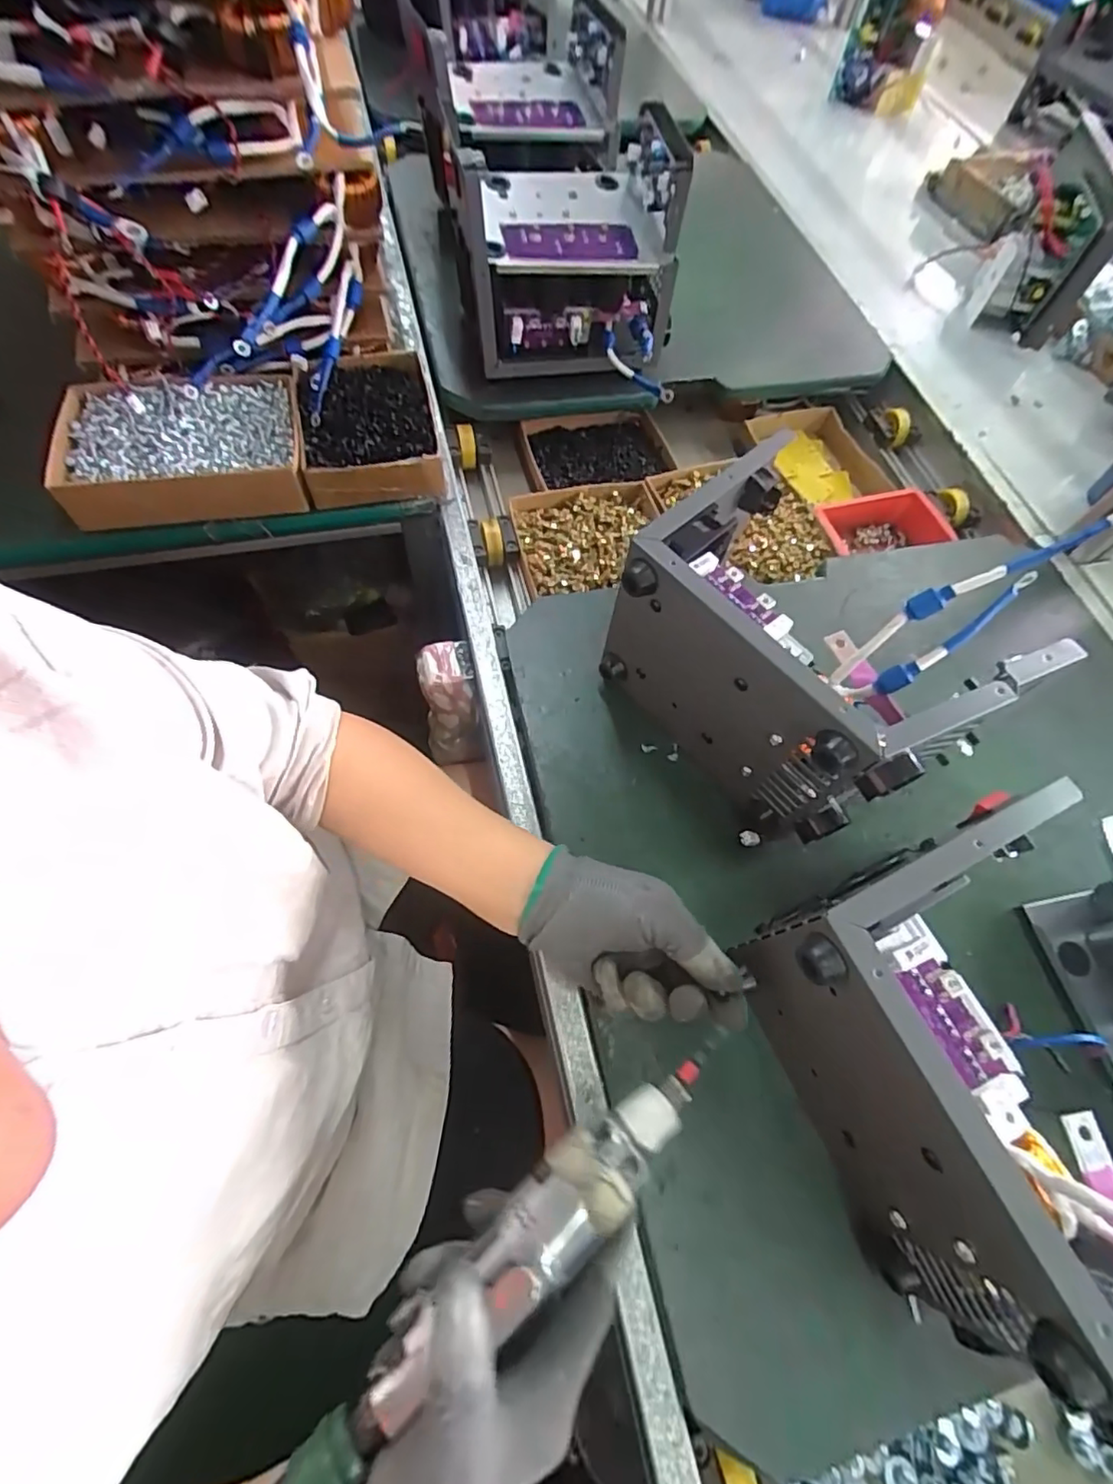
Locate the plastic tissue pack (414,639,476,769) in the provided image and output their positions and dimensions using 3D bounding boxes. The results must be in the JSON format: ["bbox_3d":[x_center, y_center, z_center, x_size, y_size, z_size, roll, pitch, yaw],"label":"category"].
[{"bbox_3d":[-0.109,-0.036,0.594,0.060,0.147,0.054,-9,66,-9],"label":"plastic tissue pack"}]

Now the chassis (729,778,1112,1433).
[{"bbox_3d":[0.231,0.176,0.327,0.167,0.142,0.217,-18,66,-11],"label":"chassis"}]

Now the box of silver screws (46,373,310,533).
[{"bbox_3d":[-0.354,-0.282,0.563,0.214,0.044,0.148,-6,65,-7],"label":"box of silver screws"}]

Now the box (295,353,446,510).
[{"bbox_3d":[-0.192,-0.327,0.602,0.127,0.046,0.174,-9,66,-9],"label":"box"}]

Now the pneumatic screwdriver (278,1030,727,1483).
[{"bbox_3d":[-0.025,0.242,0.264,0.285,0.029,0.038,-36,71,-19],"label":"pneumatic screwdriver"}]

